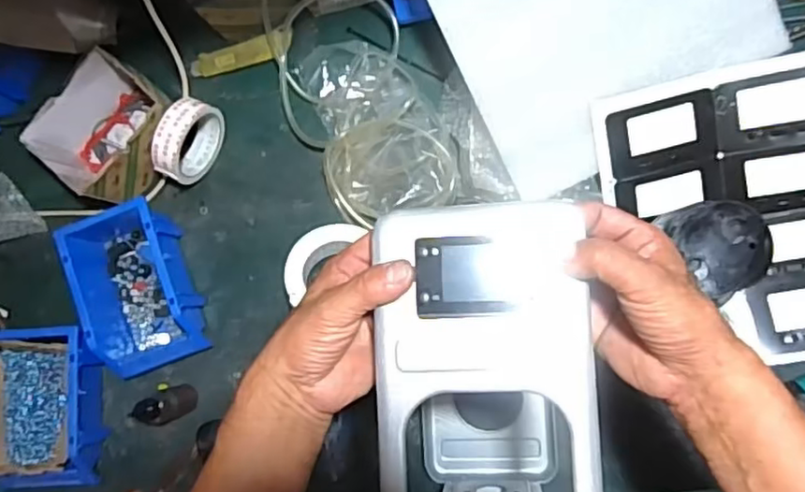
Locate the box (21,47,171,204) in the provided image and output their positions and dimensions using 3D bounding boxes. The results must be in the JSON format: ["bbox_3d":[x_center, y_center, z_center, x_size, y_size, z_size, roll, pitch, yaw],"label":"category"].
[{"bbox_3d":[-0.333,-0.132,0.745,0.124,0.095,0.142,35,91,10],"label":"box"}]

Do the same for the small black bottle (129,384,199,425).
[{"bbox_3d":[-0.265,0.182,0.728,0.036,0.110,0.035,-20,83,6],"label":"small black bottle"}]

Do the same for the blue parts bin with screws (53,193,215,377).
[{"bbox_3d":[-0.306,0.050,0.737,0.114,0.077,0.183,-20,83,6],"label":"blue parts bin with screws"}]

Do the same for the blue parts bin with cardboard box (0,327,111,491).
[{"bbox_3d":[-0.402,0.183,0.710,0.111,0.124,0.179,-5,84,8],"label":"blue parts bin with cardboard box"}]

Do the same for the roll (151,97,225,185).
[{"bbox_3d":[-0.247,-0.120,0.733,0.032,0.093,0.091,22,89,10],"label":"roll"}]

